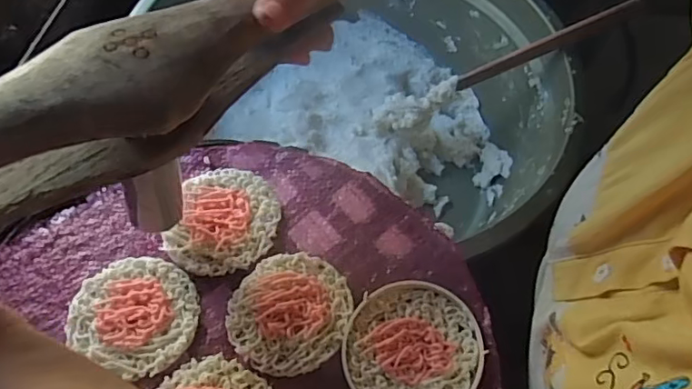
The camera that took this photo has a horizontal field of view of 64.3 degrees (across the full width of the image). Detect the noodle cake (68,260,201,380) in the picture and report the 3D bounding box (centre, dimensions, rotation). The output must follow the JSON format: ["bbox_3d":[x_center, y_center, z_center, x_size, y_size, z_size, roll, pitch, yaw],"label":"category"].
[{"bbox_3d":[-0.134,0.073,0.353,0.077,0.006,0.069,21,61,10],"label":"noodle cake"}]

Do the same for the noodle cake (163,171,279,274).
[{"bbox_3d":[-0.084,0.017,0.385,0.069,0.009,0.080,14,60,5],"label":"noodle cake"}]

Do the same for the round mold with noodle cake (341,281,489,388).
[{"bbox_3d":[0.042,0.097,0.345,0.085,0.008,0.083,1,59,-2],"label":"round mold with noodle cake"}]

